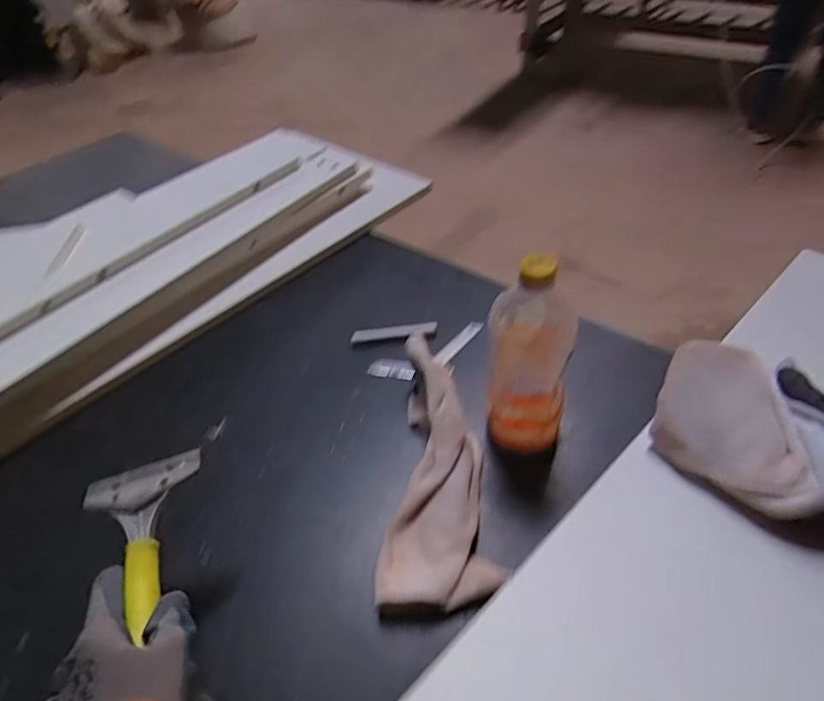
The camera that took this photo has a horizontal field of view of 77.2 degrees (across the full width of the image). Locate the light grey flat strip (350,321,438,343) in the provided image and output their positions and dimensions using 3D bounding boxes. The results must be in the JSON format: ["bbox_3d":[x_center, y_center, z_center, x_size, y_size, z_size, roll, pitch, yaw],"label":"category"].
[{"bbox_3d":[-0.024,-0.025,0.669,0.110,0.007,0.014,-7,87,-1],"label":"light grey flat strip"}]

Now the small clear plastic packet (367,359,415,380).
[{"bbox_3d":[-0.025,0.023,0.641,0.058,0.004,0.026,5,61,20],"label":"small clear plastic packet"}]

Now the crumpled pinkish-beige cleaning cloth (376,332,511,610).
[{"bbox_3d":[0.025,0.103,0.511,0.106,0.051,0.277,-1,46,5],"label":"crumpled pinkish-beige cleaning cloth"}]

